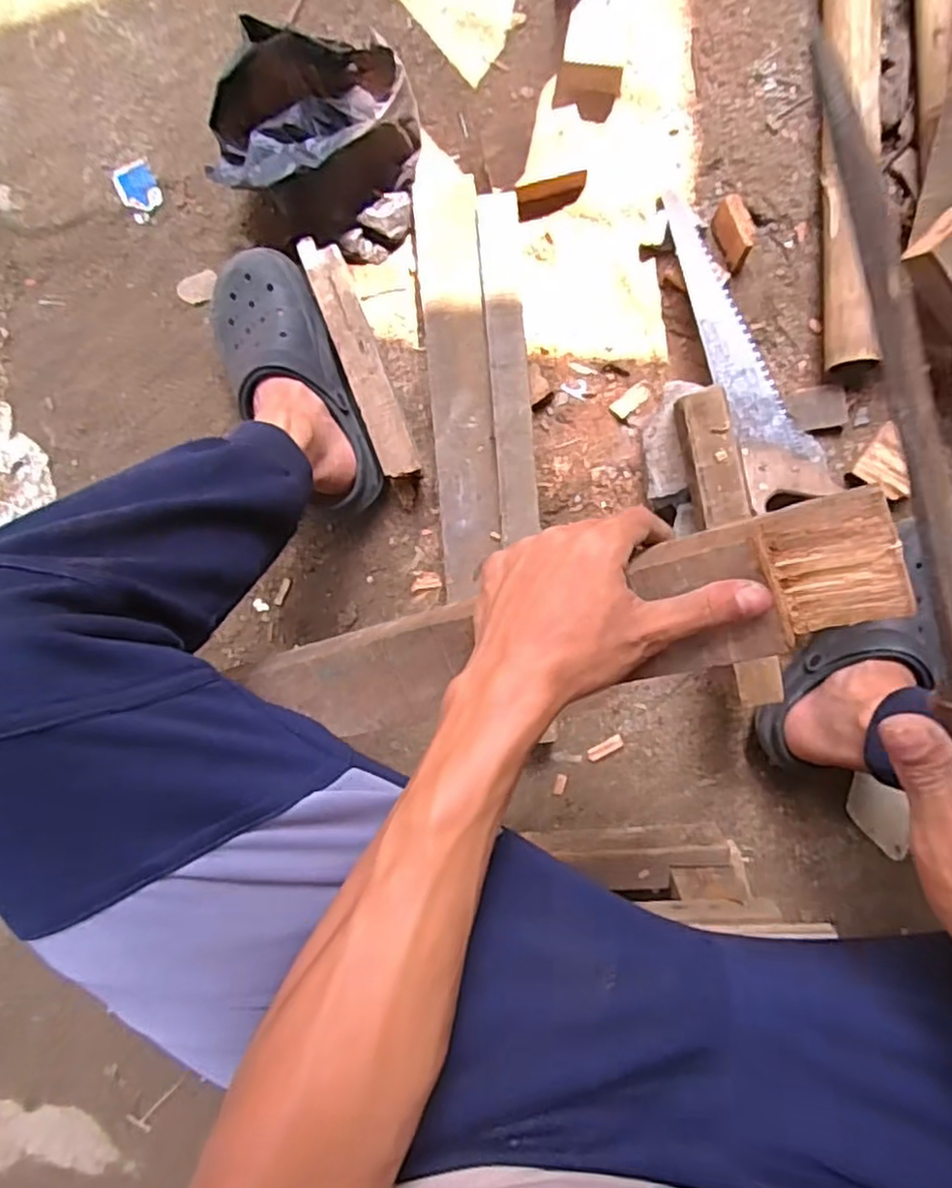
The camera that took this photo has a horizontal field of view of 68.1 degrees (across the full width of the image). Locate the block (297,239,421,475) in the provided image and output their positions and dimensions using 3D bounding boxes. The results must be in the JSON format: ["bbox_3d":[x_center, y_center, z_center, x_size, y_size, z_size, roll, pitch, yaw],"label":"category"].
[{"bbox_3d":[-0.111,-0.234,0.712,0.038,0.065,0.239,-21,91,6],"label":"block"}]

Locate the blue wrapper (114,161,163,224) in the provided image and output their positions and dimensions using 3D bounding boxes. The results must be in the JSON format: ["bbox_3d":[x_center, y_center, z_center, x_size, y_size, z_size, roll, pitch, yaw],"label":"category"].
[{"bbox_3d":[-0.358,-0.428,0.745,0.040,0.006,0.056,-29,90,6],"label":"blue wrapper"}]

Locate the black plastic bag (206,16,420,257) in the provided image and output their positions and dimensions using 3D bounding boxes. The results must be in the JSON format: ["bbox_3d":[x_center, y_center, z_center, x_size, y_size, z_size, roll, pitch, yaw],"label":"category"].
[{"bbox_3d":[-0.152,-0.433,0.679,0.184,0.100,0.157,16,94,4],"label":"black plastic bag"}]

